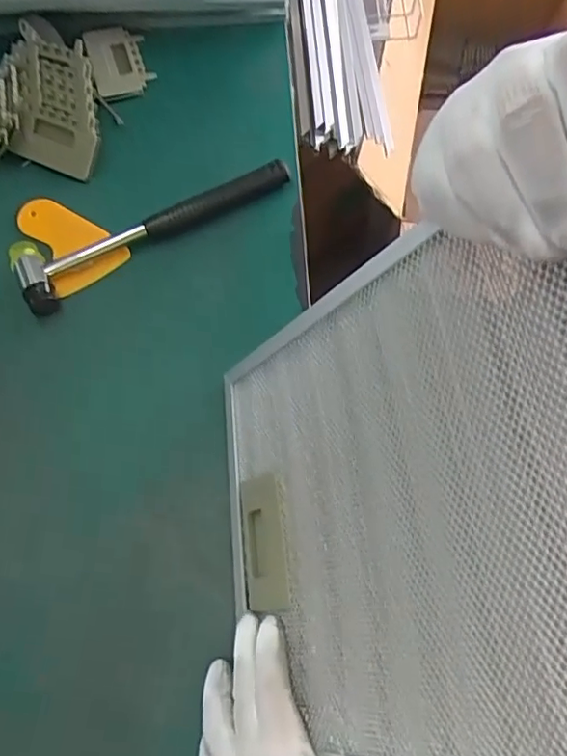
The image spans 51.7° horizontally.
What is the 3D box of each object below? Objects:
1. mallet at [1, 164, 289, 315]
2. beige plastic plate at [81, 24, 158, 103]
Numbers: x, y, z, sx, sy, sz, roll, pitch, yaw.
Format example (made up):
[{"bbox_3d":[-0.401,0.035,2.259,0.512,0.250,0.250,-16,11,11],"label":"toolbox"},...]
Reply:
[{"bbox_3d":[-0.112,-0.135,0.500,0.241,0.028,0.064,-30,72,-9],"label":"mallet"},{"bbox_3d":[-0.159,-0.308,0.566,0.055,0.011,0.097,-18,71,-5],"label":"beige plastic plate"}]

